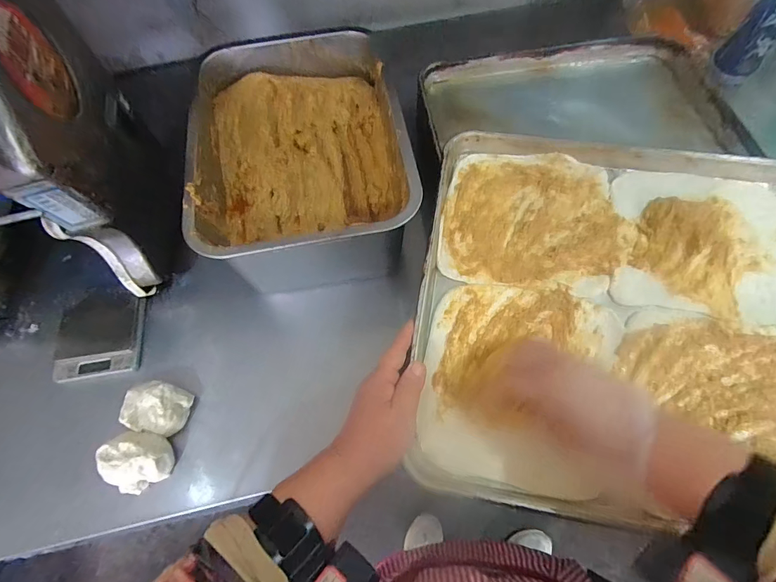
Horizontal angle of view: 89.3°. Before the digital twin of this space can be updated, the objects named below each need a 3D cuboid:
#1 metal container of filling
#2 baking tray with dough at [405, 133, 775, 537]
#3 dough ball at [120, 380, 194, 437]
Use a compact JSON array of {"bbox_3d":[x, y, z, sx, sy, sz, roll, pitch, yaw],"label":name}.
[{"bbox_3d":[-0.111,-0.179,0.556,0.265,0.155,0.340,-9,65,-2],"label":"metal container of filling"},{"bbox_3d":[0.335,0.024,0.390,0.593,0.036,0.397,8,66,6],"label":"baking tray with dough"},{"bbox_3d":[-0.279,0.140,0.472,0.068,0.031,0.055,9,66,6],"label":"dough ball"}]

